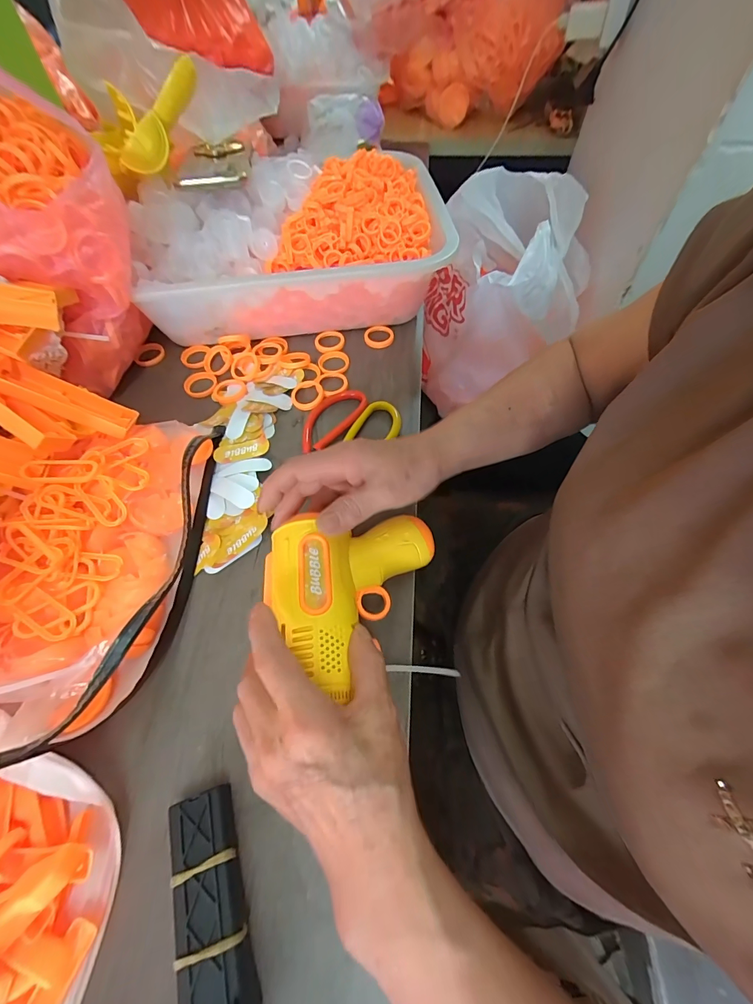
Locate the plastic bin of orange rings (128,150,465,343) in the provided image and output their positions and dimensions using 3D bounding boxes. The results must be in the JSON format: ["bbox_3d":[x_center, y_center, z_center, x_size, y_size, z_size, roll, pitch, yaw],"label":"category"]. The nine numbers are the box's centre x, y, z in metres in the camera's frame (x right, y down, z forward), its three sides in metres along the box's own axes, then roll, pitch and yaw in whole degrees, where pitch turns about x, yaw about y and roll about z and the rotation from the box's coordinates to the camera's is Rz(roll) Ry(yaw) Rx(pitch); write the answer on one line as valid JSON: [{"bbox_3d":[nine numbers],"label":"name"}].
[{"bbox_3d":[-0.092,-0.292,0.450,0.336,0.114,0.212,-9,60,-4],"label":"plastic bin of orange rings"}]

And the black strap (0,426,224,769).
[{"bbox_3d":[-0.163,0.032,0.292,0.046,0.050,0.276,3,60,3],"label":"black strap"}]

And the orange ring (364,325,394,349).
[{"bbox_3d":[0.003,-0.197,0.457,0.035,0.010,0.035,-1,60,1],"label":"orange ring"}]

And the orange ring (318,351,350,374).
[{"bbox_3d":[-0.049,-0.160,0.433,0.035,0.004,0.035,-1,60,1],"label":"orange ring"}]

